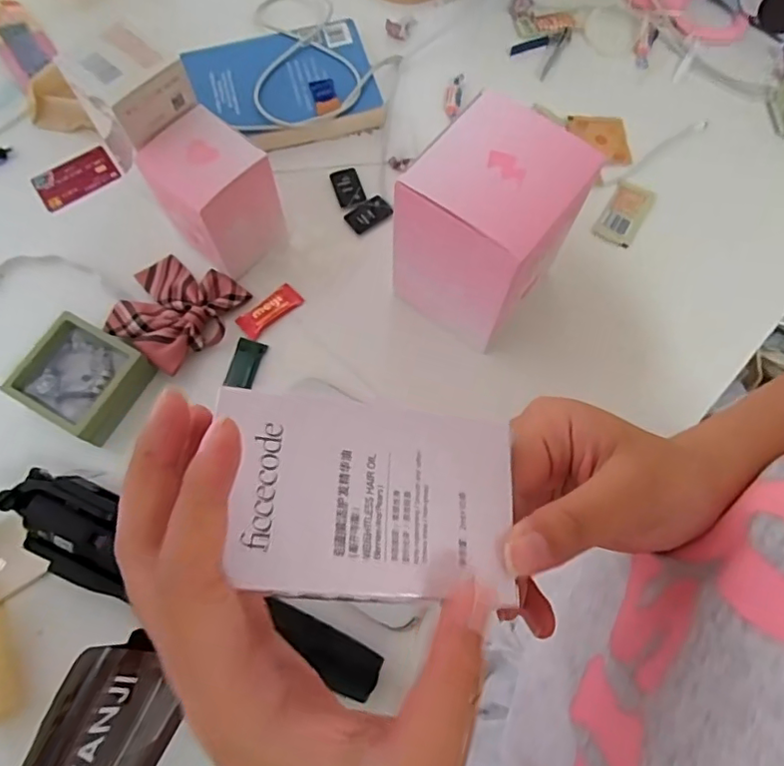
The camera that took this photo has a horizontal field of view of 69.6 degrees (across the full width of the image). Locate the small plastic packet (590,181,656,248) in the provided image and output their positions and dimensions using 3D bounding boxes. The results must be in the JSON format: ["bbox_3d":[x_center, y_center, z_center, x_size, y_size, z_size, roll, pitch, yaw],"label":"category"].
[{"bbox_3d":[0.255,-0.189,0.610,0.042,0.017,0.083,30,73,10],"label":"small plastic packet"}]

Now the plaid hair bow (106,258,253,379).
[{"bbox_3d":[-0.215,-0.076,0.553,0.109,0.024,0.111,31,73,10],"label":"plaid hair bow"}]

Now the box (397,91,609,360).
[{"bbox_3d":[0.081,-0.128,0.497,0.128,0.169,0.135,37,74,12],"label":"box"}]

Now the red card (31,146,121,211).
[{"bbox_3d":[-0.349,-0.227,0.622,0.085,0.006,0.054,-34,75,-11],"label":"red card"}]

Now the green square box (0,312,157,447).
[{"bbox_3d":[-0.284,-0.003,0.519,0.094,0.041,0.094,28,72,9],"label":"green square box"}]

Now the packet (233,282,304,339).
[{"bbox_3d":[-0.123,-0.074,0.564,0.066,0.006,0.029,-42,76,-14],"label":"packet"}]

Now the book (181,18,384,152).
[{"bbox_3d":[-0.124,-0.342,0.649,0.198,0.027,0.153,-16,71,-6],"label":"book"}]

